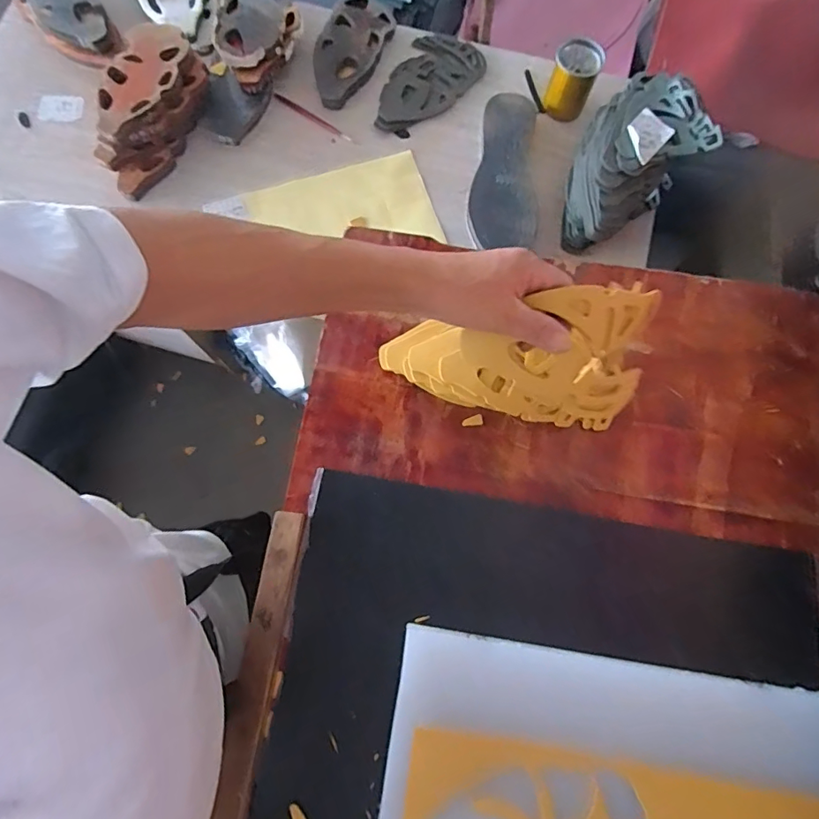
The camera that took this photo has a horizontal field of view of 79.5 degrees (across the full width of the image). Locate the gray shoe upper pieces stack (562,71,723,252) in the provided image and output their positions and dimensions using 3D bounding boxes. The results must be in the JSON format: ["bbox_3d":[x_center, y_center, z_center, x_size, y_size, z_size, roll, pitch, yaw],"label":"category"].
[{"bbox_3d":[0.318,-0.371,0.733,0.239,0.162,0.164,-42,80,-10],"label":"gray shoe upper pieces stack"}]

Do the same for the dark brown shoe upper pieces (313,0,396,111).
[{"bbox_3d":[-0.105,-0.621,0.852,0.108,0.020,0.219,19,77,4],"label":"dark brown shoe upper pieces"}]

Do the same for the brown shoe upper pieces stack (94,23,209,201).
[{"bbox_3d":[-0.408,-0.469,0.779,0.124,0.100,0.229,23,77,5],"label":"brown shoe upper pieces stack"}]

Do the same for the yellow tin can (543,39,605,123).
[{"bbox_3d":[0.268,-0.544,0.815,0.076,0.094,0.068,22,77,5],"label":"yellow tin can"}]

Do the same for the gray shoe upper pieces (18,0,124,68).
[{"bbox_3d":[-0.588,-0.676,0.850,0.119,0.056,0.232,-33,79,-8],"label":"gray shoe upper pieces"}]

